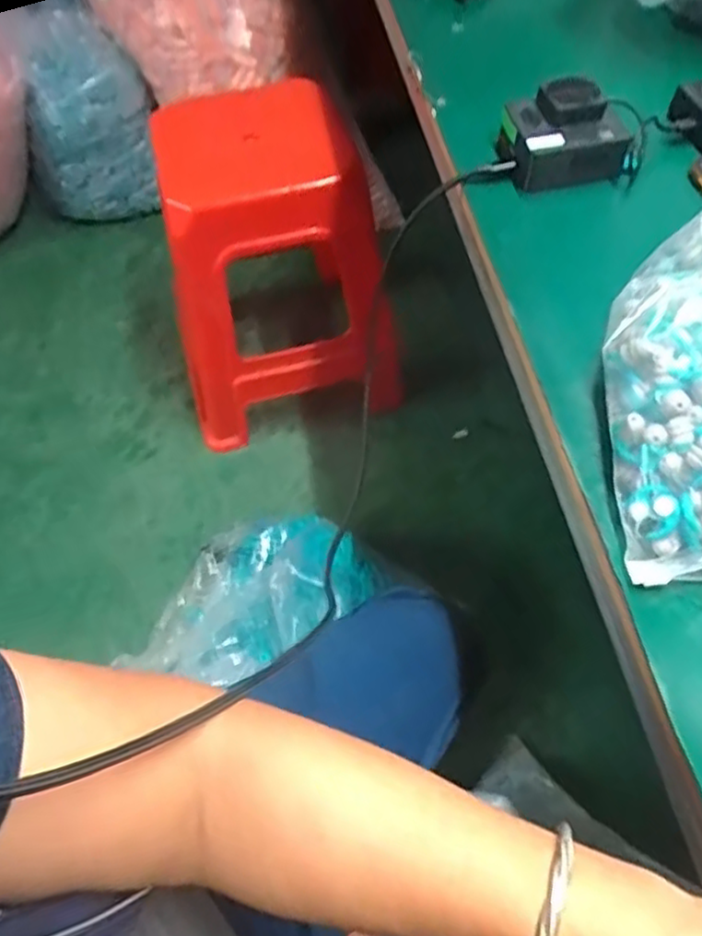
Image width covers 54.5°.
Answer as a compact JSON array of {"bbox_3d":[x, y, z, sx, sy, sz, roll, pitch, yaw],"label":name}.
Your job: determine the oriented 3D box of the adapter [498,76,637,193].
[{"bbox_3d":[0.155,-0.241,0.491,0.088,0.047,0.053,-8,57,-3],"label":"adapter"}]

